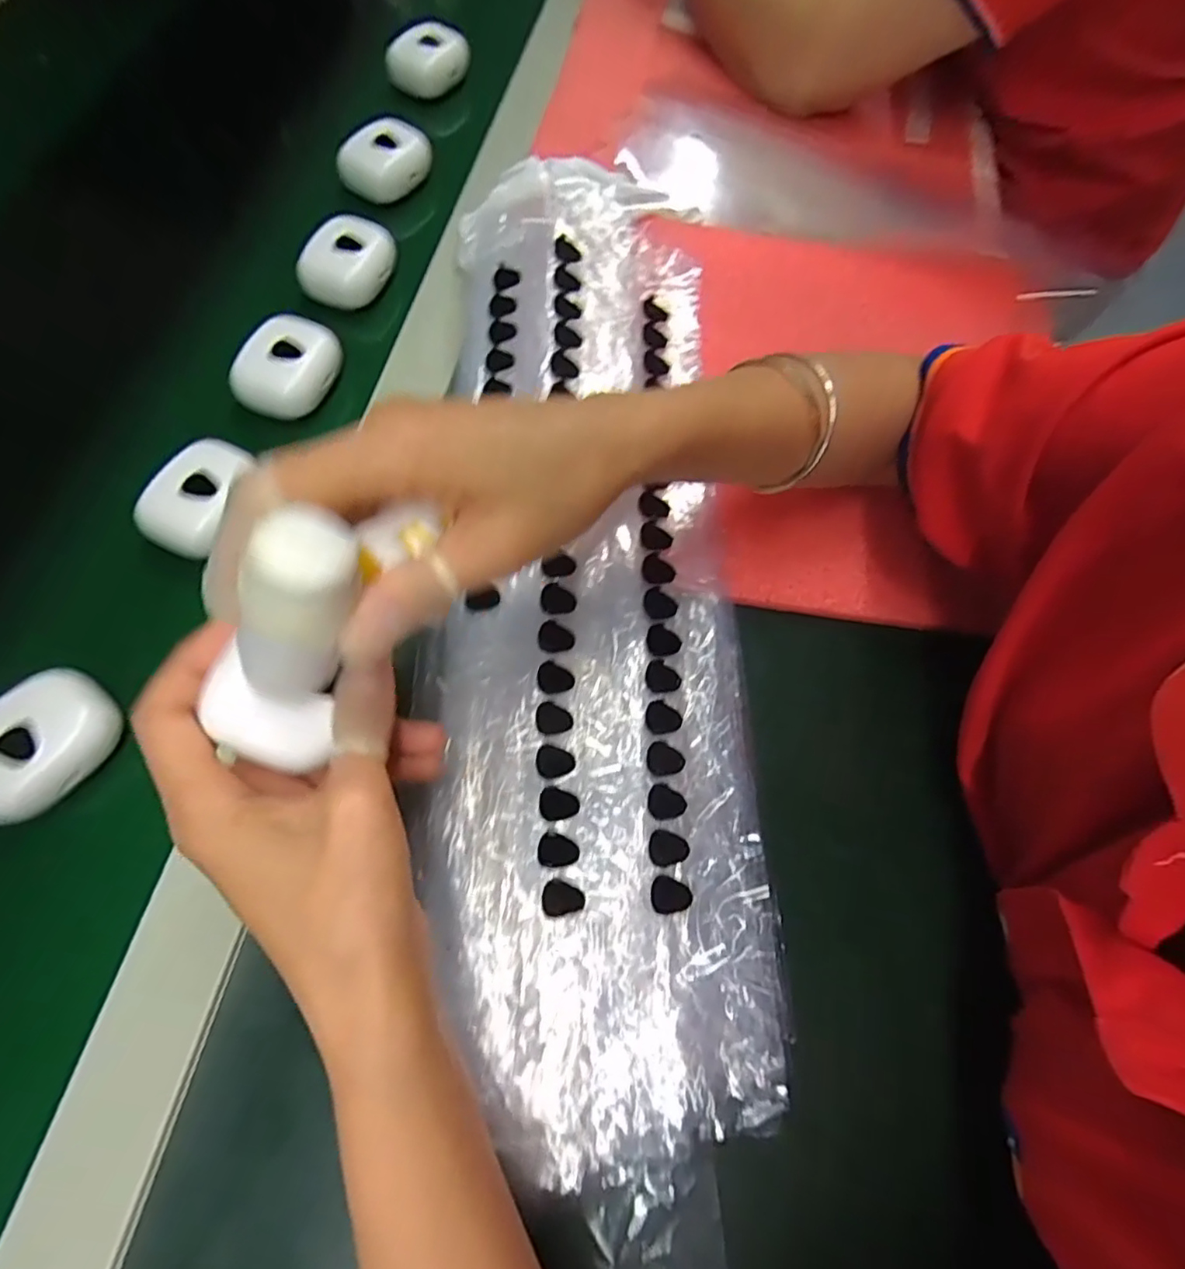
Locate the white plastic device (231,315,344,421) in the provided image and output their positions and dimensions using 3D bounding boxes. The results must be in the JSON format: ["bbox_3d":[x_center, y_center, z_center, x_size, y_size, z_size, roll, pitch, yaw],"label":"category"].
[{"bbox_3d":[-0.172,-0.152,0.342,0.045,0.018,0.056,13,70,4],"label":"white plastic device"}]

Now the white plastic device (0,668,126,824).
[{"bbox_3d":[-0.235,0.047,0.257,0.045,0.023,0.060,33,70,10],"label":"white plastic device"}]

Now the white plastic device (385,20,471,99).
[{"bbox_3d":[-0.124,-0.430,0.456,0.061,0.035,0.023,-11,69,-7],"label":"white plastic device"}]

